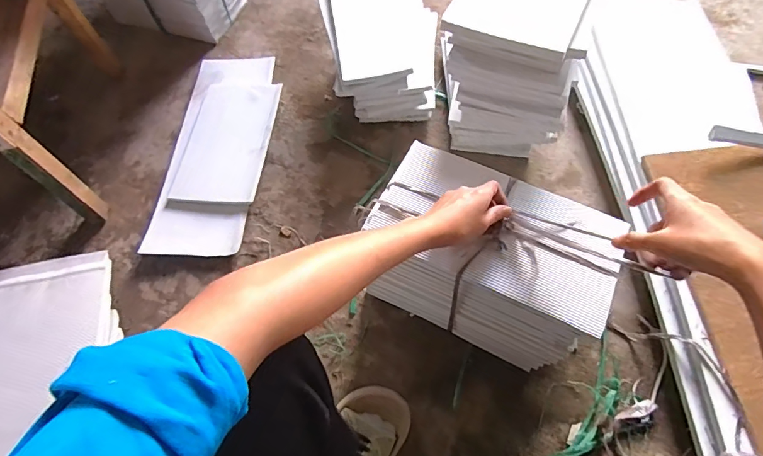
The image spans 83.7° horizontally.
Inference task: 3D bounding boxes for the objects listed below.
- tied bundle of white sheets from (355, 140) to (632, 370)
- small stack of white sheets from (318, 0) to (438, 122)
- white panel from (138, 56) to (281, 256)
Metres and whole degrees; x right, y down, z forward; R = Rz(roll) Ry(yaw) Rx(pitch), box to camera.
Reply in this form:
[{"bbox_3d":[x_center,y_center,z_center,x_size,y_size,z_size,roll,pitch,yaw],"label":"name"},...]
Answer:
[{"bbox_3d":[0.138,0.044,0.593,0.282,0.231,0.171,22,67,13],"label":"tied bundle of white sheets"},{"bbox_3d":[-0.006,-0.359,0.871,0.195,0.135,0.305,-8,64,-1],"label":"small stack of white sheets"},{"bbox_3d":[-0.304,-0.173,0.841,0.168,0.019,0.287,-1,63,10],"label":"white panel"}]

